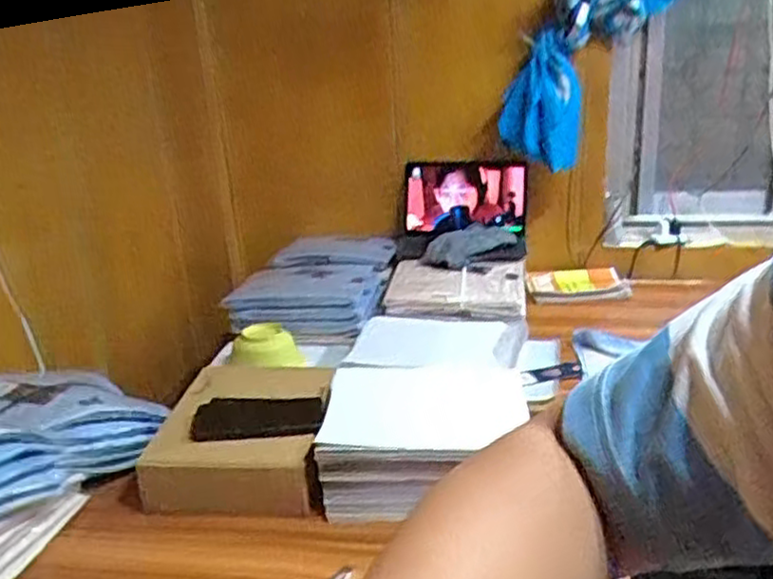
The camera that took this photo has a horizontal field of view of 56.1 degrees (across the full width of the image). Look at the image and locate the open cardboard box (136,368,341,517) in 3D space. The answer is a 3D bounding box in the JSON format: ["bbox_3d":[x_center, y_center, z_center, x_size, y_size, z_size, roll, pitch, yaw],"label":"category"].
[{"bbox_3d":[-0.186,0.194,0.985,0.214,0.082,0.271,0,20,3],"label":"open cardboard box"}]

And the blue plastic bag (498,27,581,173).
[{"bbox_3d":[0.320,-0.384,1.496,0.148,0.256,0.093,6,21,21],"label":"blue plastic bag"}]

